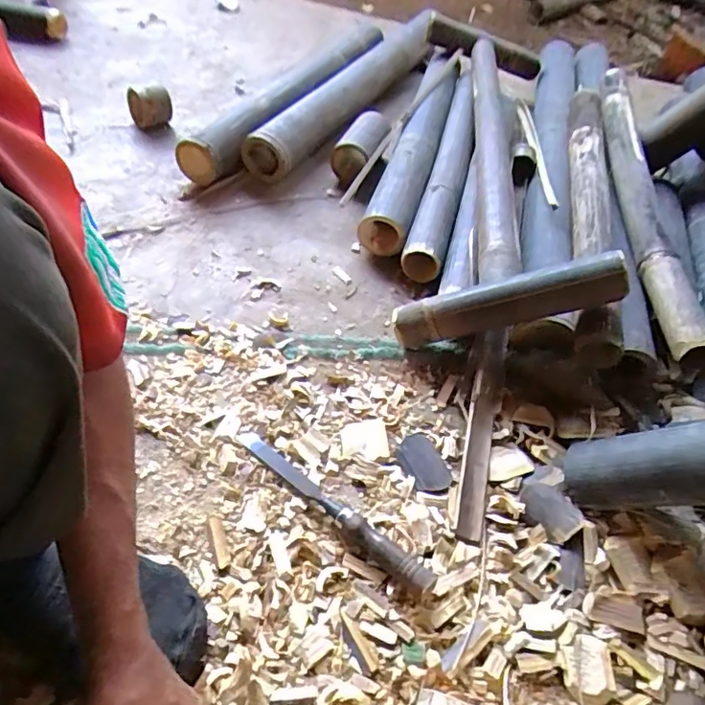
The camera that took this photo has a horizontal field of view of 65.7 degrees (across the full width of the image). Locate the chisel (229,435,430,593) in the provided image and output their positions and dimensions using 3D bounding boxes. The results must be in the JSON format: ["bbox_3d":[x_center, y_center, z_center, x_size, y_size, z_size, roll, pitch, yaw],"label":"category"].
[{"bbox_3d":[-0.025,0.152,0.553,0.249,0.023,0.021,35,55,21],"label":"chisel"}]

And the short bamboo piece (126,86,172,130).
[{"bbox_3d":[-0.374,-0.453,1.008,0.076,0.073,0.053,-14,53,-17],"label":"short bamboo piece"}]

